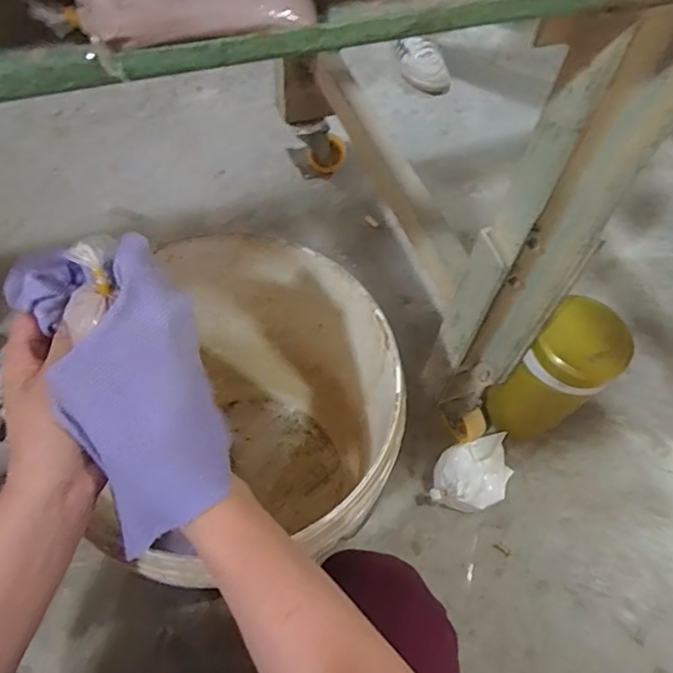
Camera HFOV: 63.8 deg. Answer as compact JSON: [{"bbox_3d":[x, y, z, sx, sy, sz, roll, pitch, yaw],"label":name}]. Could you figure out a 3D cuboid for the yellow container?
[{"bbox_3d":[0.298,0.067,0.760,0.114,0.241,0.102,-36,69,-22],"label":"yellow container"}]

